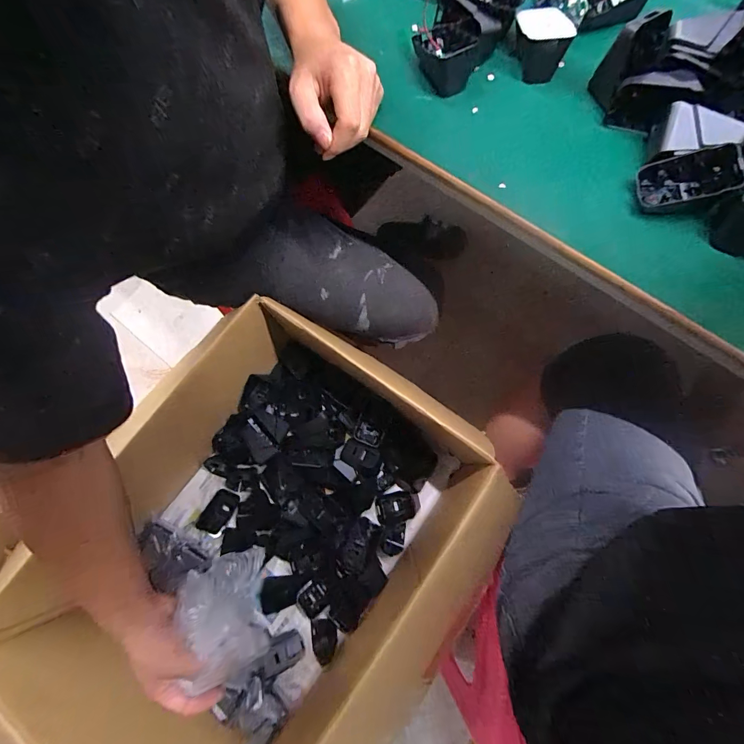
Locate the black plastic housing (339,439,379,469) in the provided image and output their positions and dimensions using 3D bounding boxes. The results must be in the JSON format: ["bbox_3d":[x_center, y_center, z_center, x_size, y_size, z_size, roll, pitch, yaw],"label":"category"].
[{"bbox_3d":[-0.020,0.133,0.595,0.061,0.028,0.031,21,77,7],"label":"black plastic housing"}]

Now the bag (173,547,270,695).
[{"bbox_3d":[-0.171,0.279,0.425,0.094,0.040,0.125,-9,54,-11],"label":"bag"}]

